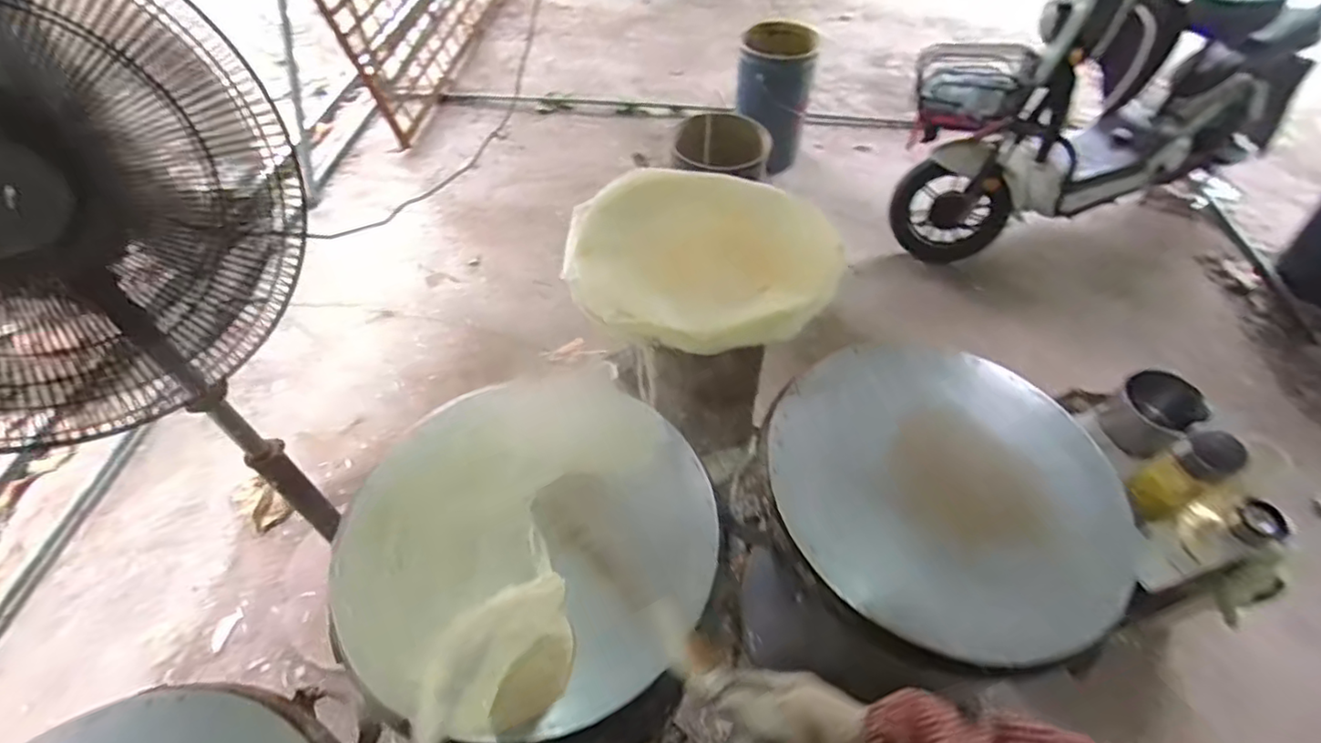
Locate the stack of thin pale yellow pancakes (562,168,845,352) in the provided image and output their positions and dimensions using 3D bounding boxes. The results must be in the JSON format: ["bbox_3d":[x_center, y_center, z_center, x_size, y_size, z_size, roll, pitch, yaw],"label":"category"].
[{"bbox_3d":[0.054,-0.162,0.855,0.382,0.075,0.294,5,51,5],"label":"stack of thin pale yellow pancakes"}]

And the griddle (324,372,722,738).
[{"bbox_3d":[-0.128,0.167,0.631,0.383,0.053,0.349,-1,50,1],"label":"griddle"}]

